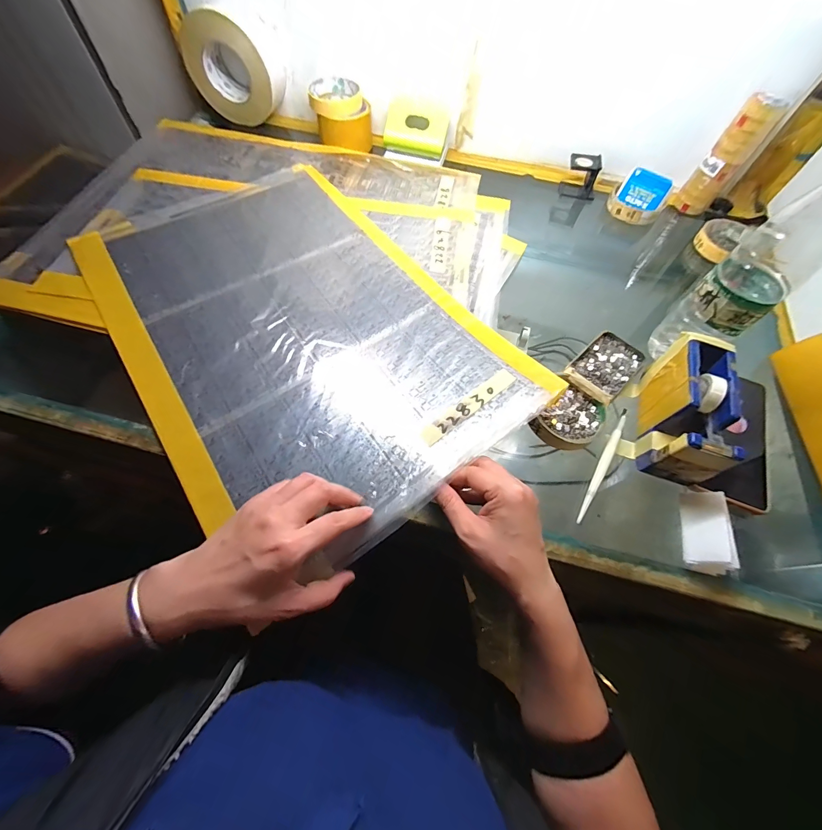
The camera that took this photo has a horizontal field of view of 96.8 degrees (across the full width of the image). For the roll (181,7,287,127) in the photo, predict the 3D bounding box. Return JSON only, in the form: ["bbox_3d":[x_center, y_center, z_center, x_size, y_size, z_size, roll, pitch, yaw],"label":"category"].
[{"bbox_3d":[-0.282,-0.559,0.592,0.142,0.126,0.060,14,63,5],"label":"roll"}]

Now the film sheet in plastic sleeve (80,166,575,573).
[{"bbox_3d":[-0.141,-0.115,0.427,0.348,0.030,0.533,-33,67,-16],"label":"film sheet in plastic sleeve"}]

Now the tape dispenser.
[{"bbox_3d":[0.264,-0.007,0.357,0.057,0.070,0.130,20,63,8],"label":"tape dispenser"}]

